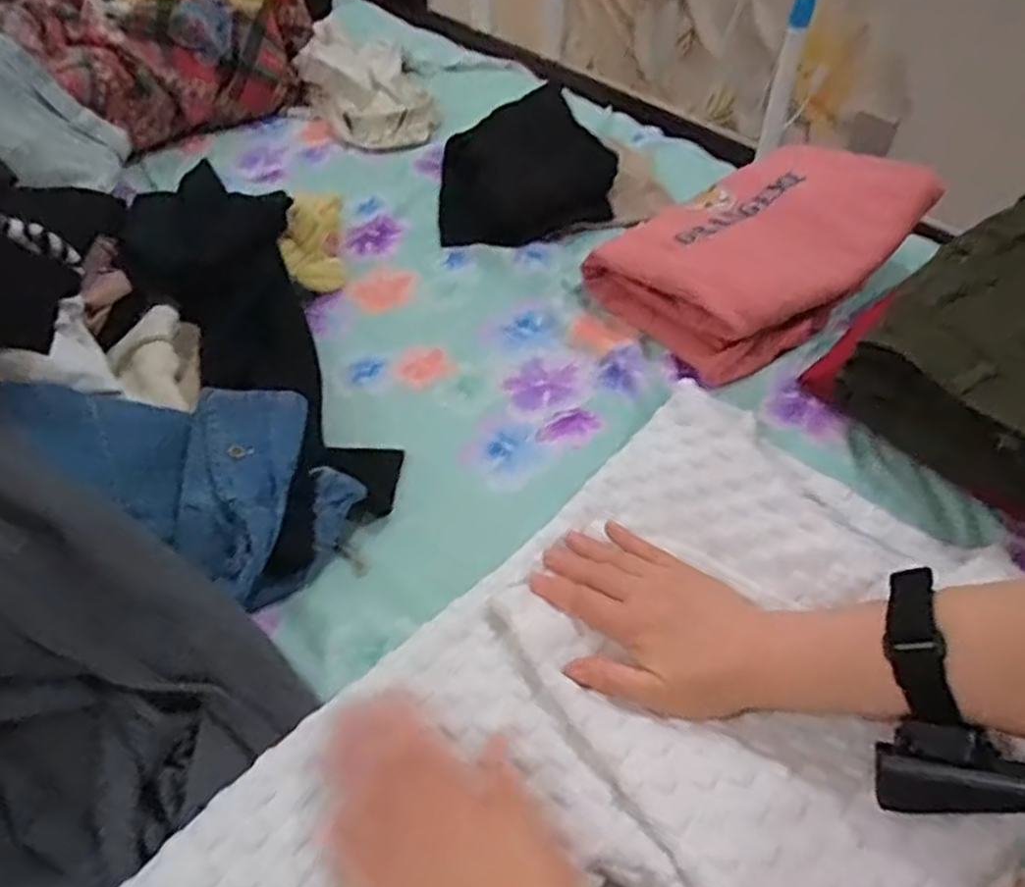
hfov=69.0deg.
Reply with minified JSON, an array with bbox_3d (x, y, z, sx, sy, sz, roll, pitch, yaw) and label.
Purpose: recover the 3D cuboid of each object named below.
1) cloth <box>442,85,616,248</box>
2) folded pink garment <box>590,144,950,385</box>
[{"bbox_3d":[0.009,-0.326,0.861,0.187,0.114,0.180,-5,47,-6],"label":"cloth"},{"bbox_3d":[0.247,-0.201,0.728,0.309,0.056,0.200,-34,57,-10],"label":"folded pink garment"}]

